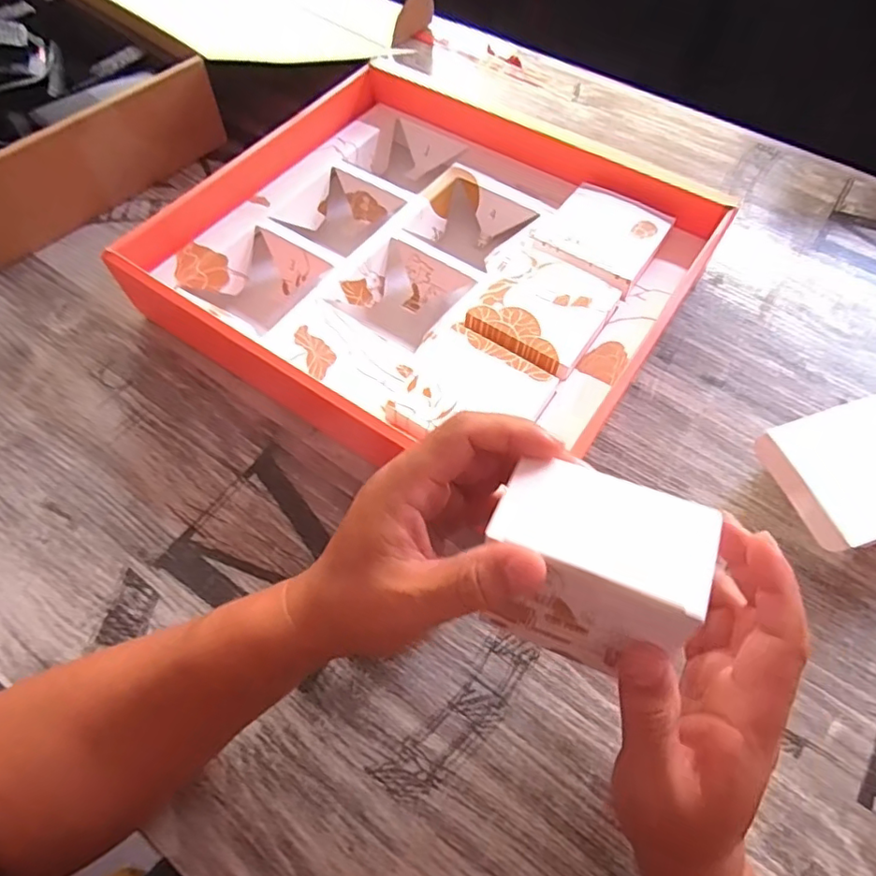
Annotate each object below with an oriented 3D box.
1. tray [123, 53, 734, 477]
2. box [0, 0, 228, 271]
[{"bbox_3d":[0.002,-0.153,0.478,0.372,0.068,0.368,30,66,15],"label":"tray"},{"bbox_3d":[-0.444,-0.355,0.581,0.375,0.086,0.252,38,66,20],"label":"box"}]

